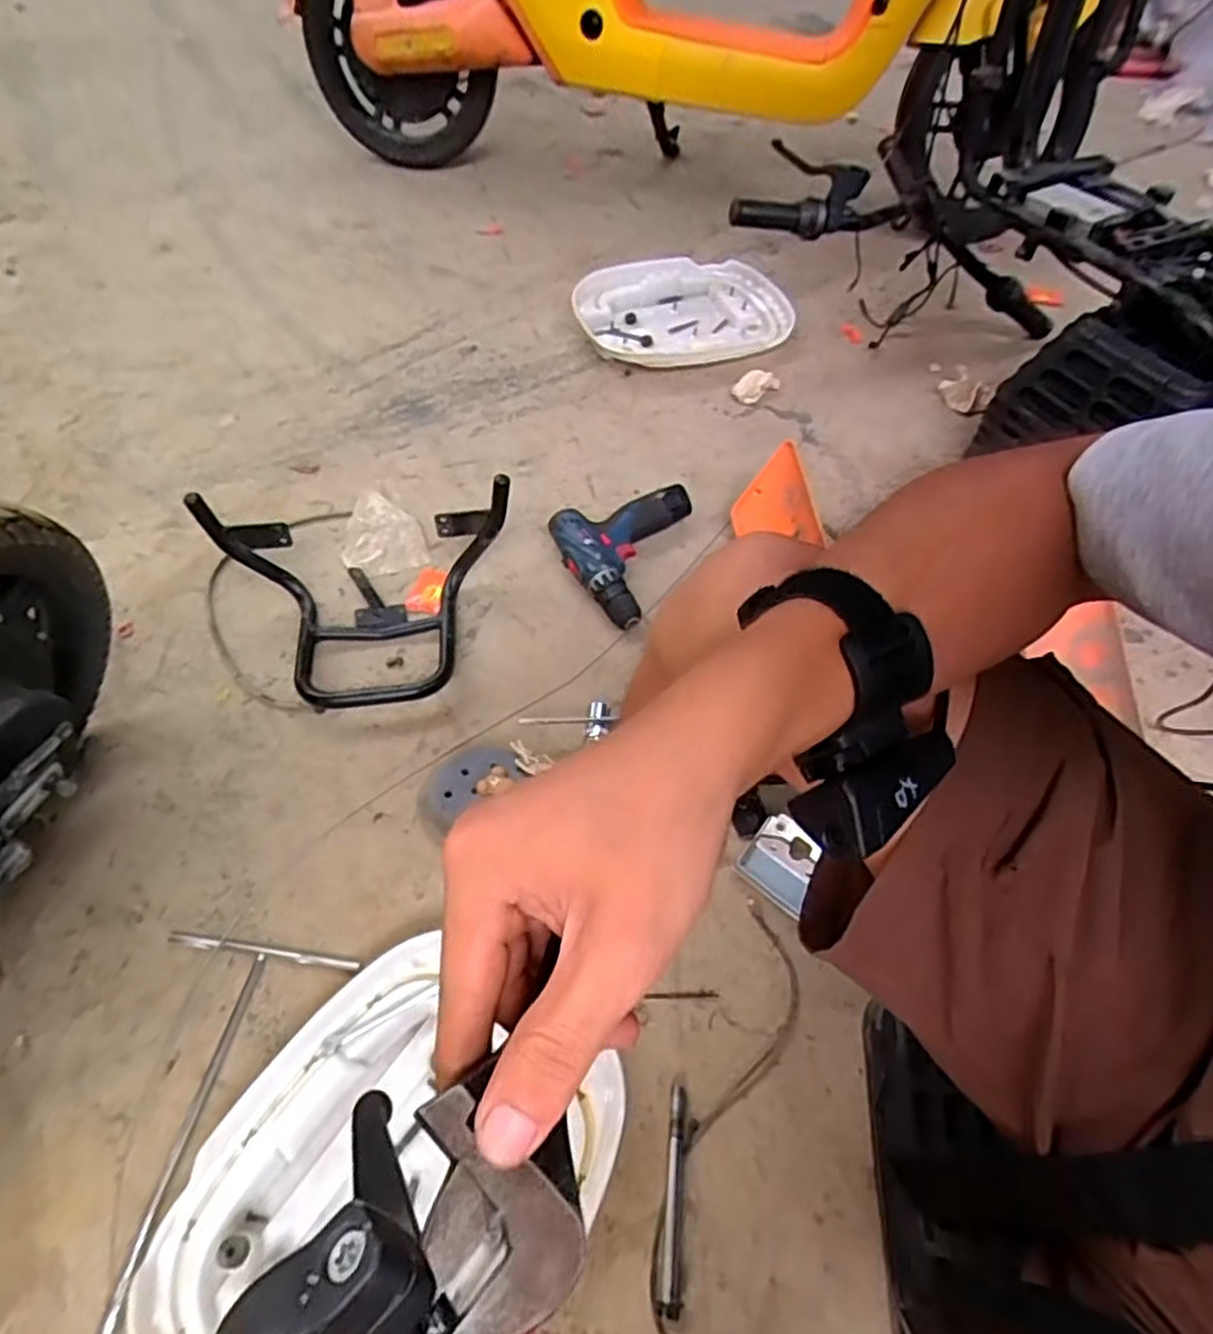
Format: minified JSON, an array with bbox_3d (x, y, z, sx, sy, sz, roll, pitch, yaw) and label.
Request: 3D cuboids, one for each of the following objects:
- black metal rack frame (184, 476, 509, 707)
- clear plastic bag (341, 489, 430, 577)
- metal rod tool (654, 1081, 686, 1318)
[{"bbox_3d":[-0.275,-0.073,0.820,0.333,0.149,0.219,-3,56,-6],"label":"black metal rack frame"},{"bbox_3d":[-0.302,-0.183,0.972,0.103,0.016,0.141,-16,58,-14],"label":"clear plastic bag"},{"bbox_3d":[0.054,0.418,0.578,0.017,0.017,0.147,8,56,2],"label":"metal rod tool"}]

